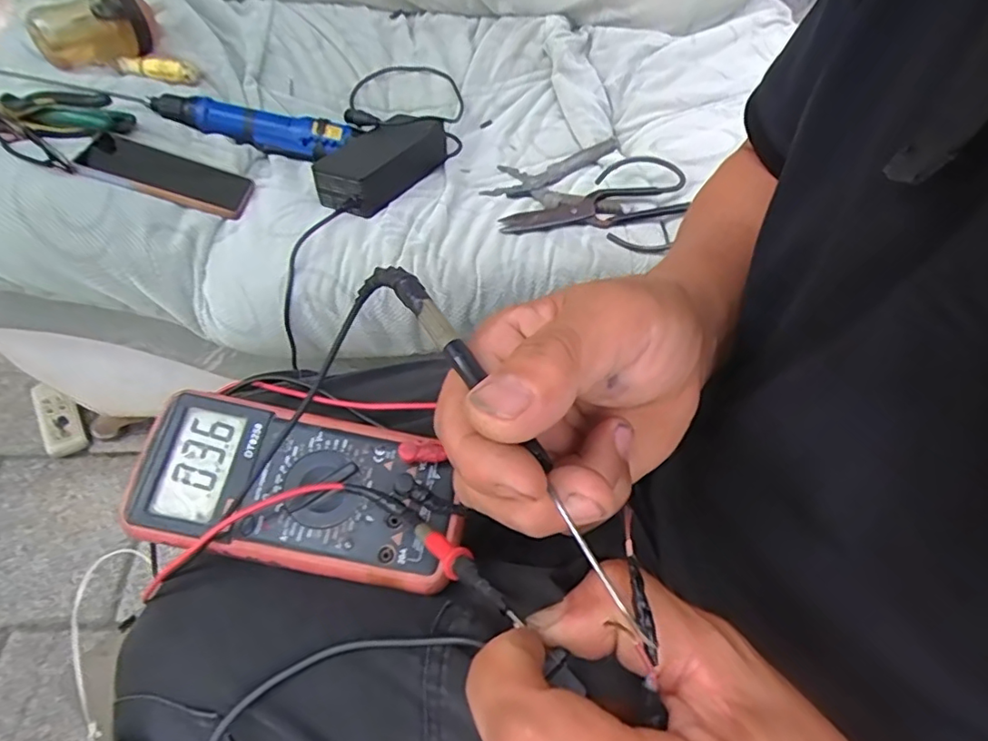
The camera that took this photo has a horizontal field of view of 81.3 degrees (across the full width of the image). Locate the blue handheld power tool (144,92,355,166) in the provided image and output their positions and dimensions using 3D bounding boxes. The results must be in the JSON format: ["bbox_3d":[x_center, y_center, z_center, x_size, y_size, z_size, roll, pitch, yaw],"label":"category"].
[{"bbox_3d":[-0.293,-0.296,0.699,0.225,0.050,0.040,5,51,-22],"label":"blue handheld power tool"}]

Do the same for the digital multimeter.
[{"bbox_3d":[-0.109,0.065,0.331,0.182,0.040,0.087,8,55,3],"label":"digital multimeter"}]

